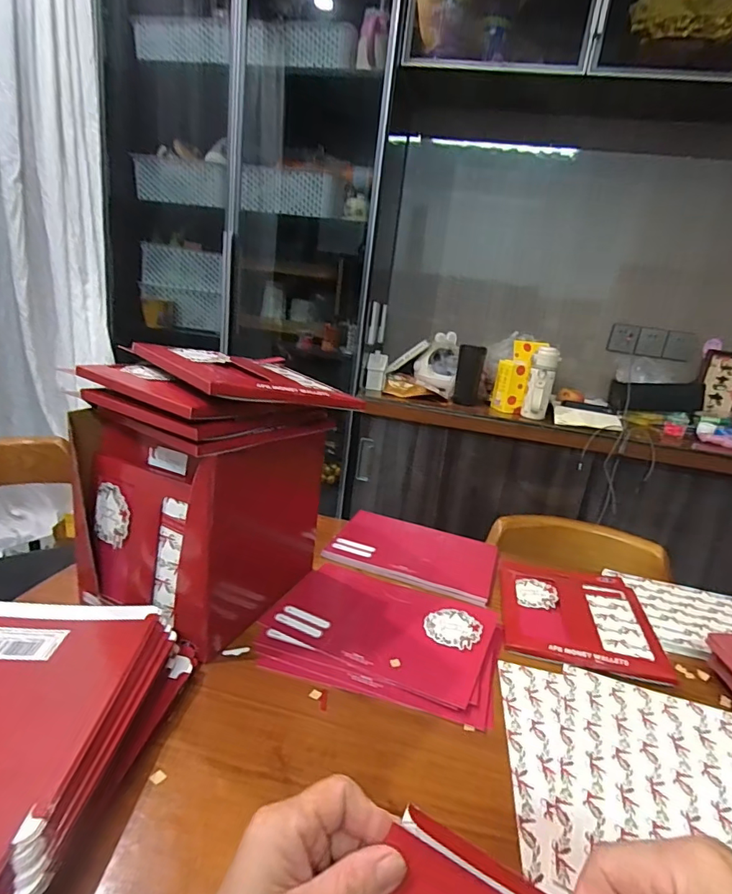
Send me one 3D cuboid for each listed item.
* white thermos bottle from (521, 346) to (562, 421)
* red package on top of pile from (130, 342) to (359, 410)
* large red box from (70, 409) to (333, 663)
[{"bbox_3d":[0.520,-0.188,1.418,0.076,0.200,0.078,12,19,15],"label":"white thermos bottle"},{"bbox_3d":[-0.131,-0.084,0.548,0.202,0.020,0.183,1,20,-44],"label":"red package on top of pile"},{"bbox_3d":[-0.205,0.082,0.639,0.212,0.253,0.248,15,19,22],"label":"large red box"}]

